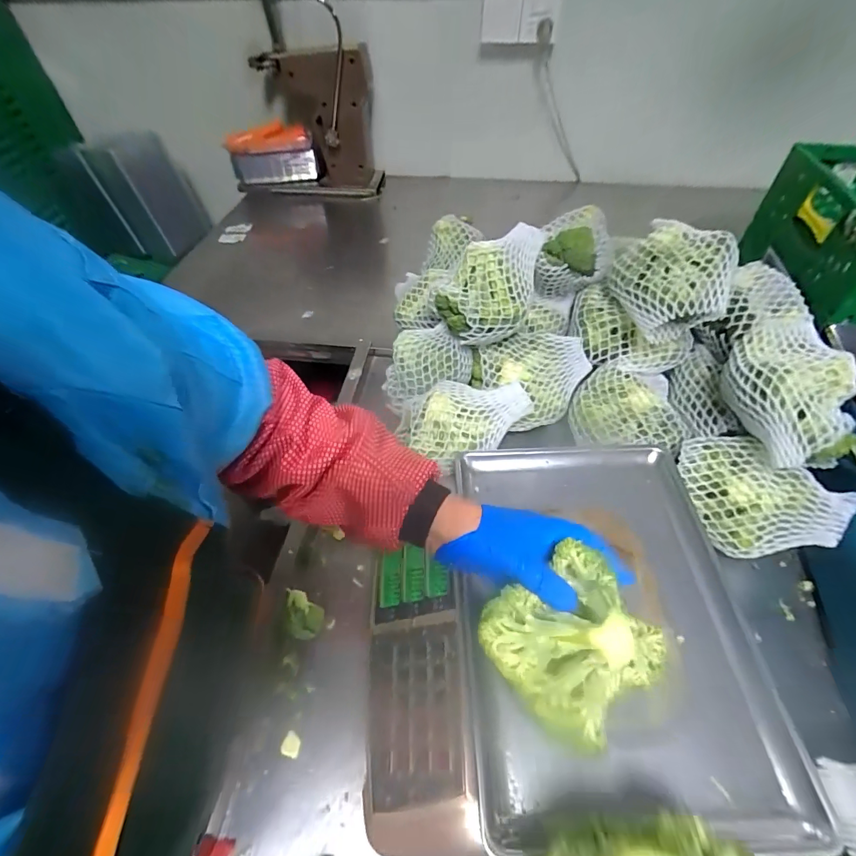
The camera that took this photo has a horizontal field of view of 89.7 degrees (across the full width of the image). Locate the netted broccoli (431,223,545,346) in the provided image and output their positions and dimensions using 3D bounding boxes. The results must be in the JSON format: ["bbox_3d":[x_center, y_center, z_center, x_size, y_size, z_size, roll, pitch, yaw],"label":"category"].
[{"bbox_3d":[0.079,-0.198,0.591,0.126,0.101,0.136,15,52,14],"label":"netted broccoli"}]

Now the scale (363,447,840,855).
[{"bbox_3d":[0.114,0.184,0.426,0.348,0.097,0.340,-3,50,-1],"label":"scale"}]

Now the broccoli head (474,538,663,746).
[{"bbox_3d":[0.111,0.152,0.315,0.114,0.089,0.108,-32,56,-23],"label":"broccoli head"}]

